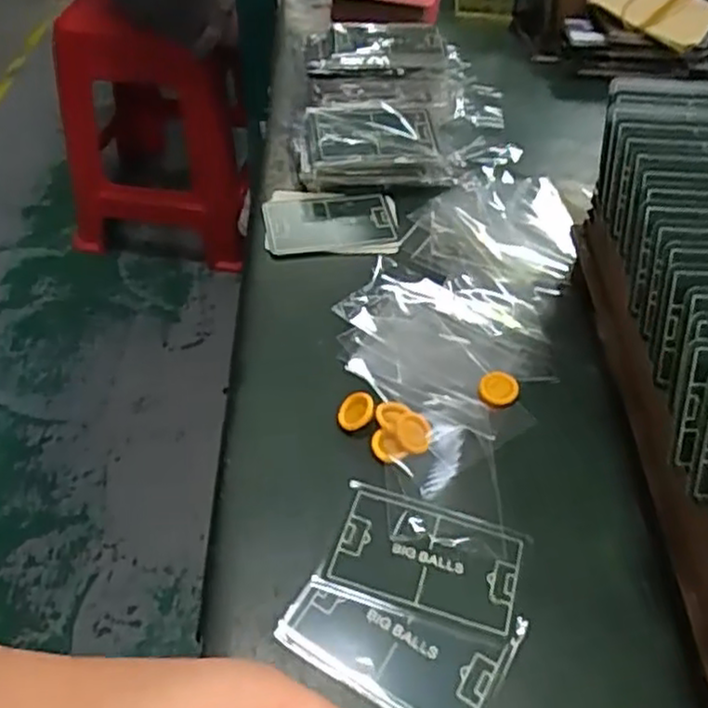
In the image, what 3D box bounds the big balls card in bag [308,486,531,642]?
[{"bbox_3d":[0.032,0.090,0.324,0.085,0.005,0.053,16,50,11],"label":"big balls card in bag"}]

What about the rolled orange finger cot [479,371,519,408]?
[{"bbox_3d":[0.077,0.018,0.388,0.020,0.007,0.018,23,52,17],"label":"rolled orange finger cot"}]

